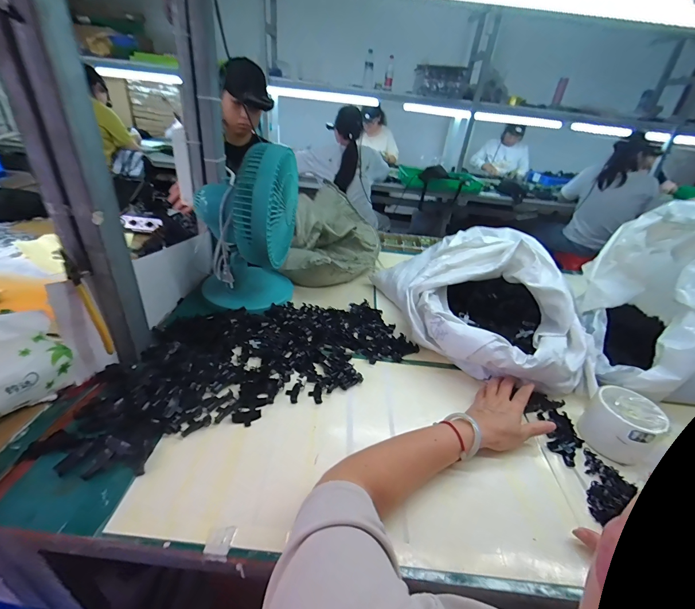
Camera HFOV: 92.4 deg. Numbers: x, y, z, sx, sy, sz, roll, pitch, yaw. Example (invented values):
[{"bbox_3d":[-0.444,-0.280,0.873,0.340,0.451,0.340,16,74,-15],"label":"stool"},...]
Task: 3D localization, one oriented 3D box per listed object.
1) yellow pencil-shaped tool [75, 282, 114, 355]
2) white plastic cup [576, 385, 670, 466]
[{"bbox_3d":[-0.358,0.022,0.475,0.009,0.104,0.011,2,23,38],"label":"yellow pencil-shaped tool"},{"bbox_3d":[0.403,0.174,0.493,0.088,0.064,0.083,6,32,-4],"label":"white plastic cup"}]

